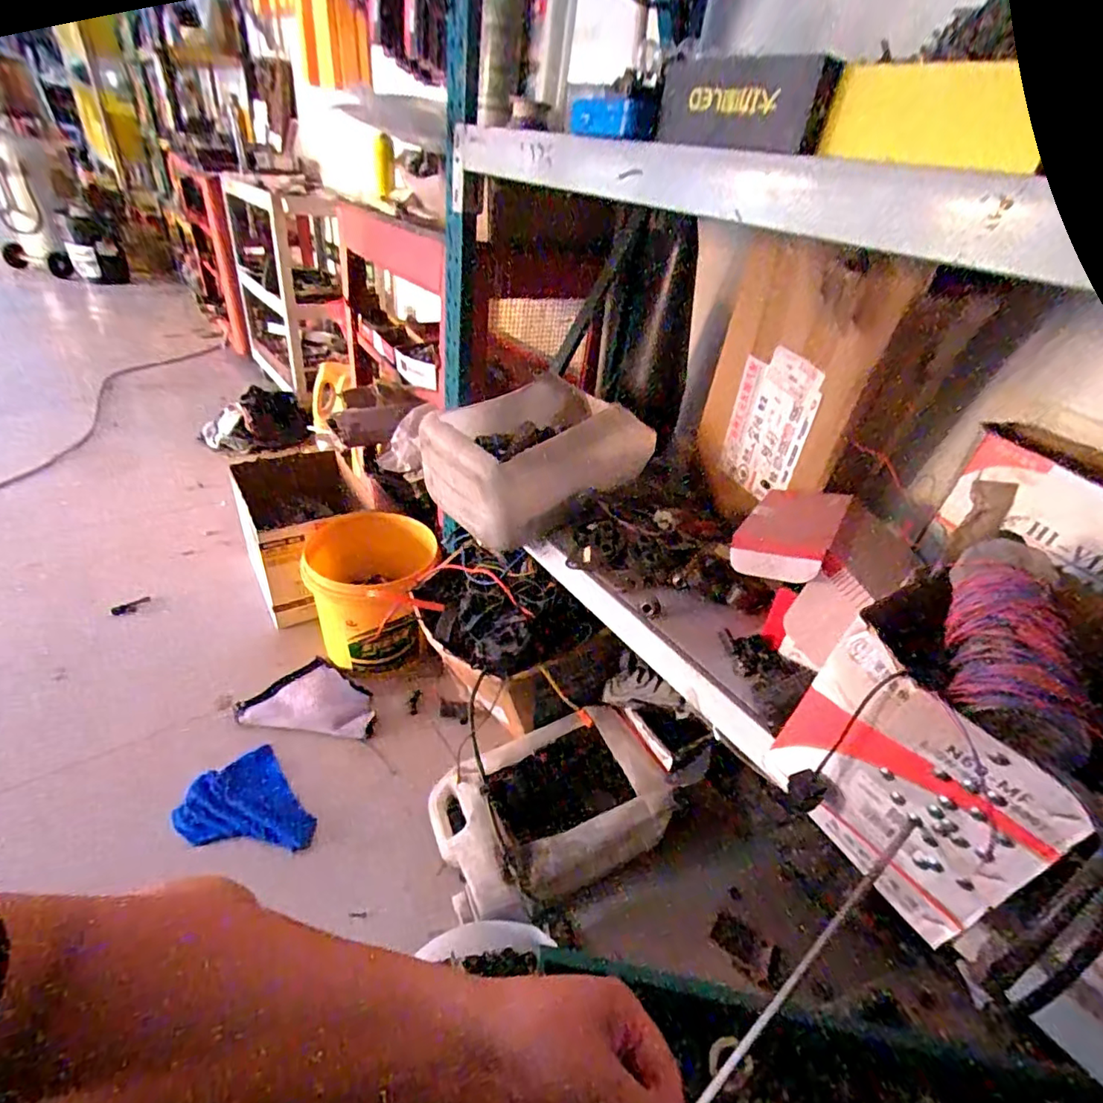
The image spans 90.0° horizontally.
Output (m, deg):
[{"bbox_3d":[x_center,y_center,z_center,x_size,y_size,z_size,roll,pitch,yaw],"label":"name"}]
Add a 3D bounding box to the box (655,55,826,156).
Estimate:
[{"bbox_3d":[0.137,-0.354,0.438,0.028,0.055,0.166,-15,41,-28],"label":"box"}]

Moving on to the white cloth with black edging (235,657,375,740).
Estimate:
[{"bbox_3d":[-0.462,0.278,1.078,0.249,0.036,0.149,7,35,-2],"label":"white cloth with black edging"}]

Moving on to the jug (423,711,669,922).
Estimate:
[{"bbox_3d":[-0.005,0.402,0.877,0.340,0.146,0.254,-9,39,-23],"label":"jug"}]

